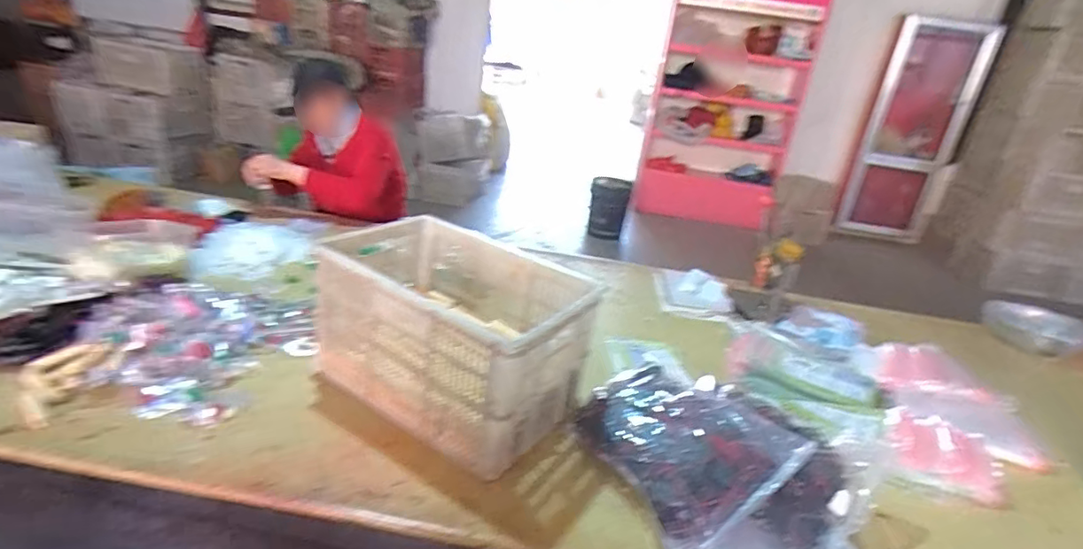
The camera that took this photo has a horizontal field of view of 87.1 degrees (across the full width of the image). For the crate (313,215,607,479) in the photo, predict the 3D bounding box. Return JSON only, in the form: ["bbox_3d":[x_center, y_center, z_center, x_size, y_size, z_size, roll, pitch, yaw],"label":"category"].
[{"bbox_3d":[-0.166,0.094,1.084,0.479,0.265,0.331,22,26,27],"label":"crate"}]

